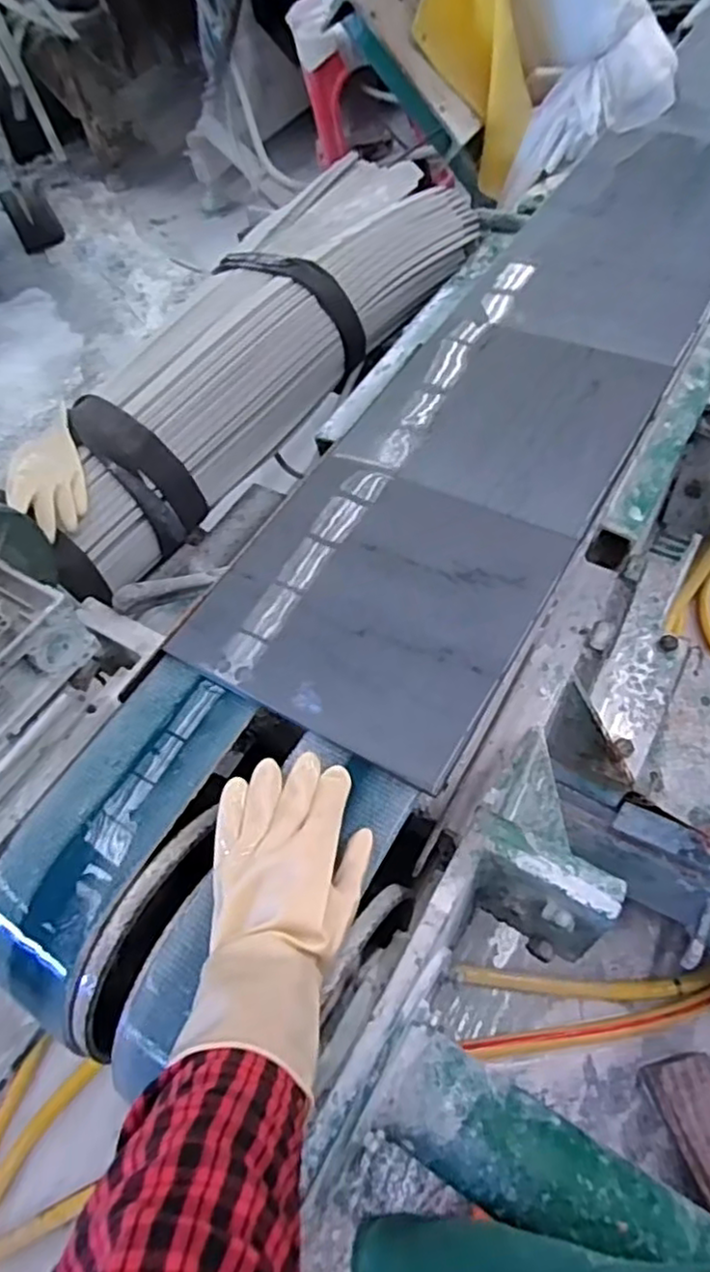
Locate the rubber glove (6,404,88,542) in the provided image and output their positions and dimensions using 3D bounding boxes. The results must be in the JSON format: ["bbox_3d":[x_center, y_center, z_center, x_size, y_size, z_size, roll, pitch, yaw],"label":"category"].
[{"bbox_3d":[-0.417,-0.217,0.922,0.097,0.035,0.197,-19,56,-6],"label":"rubber glove"}]

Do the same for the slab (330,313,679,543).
[{"bbox_3d":[0.176,-0.262,0.794,0.285,0.020,0.292,22,62,20],"label":"slab"}]

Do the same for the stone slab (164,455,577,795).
[{"bbox_3d":[0.019,-0.043,0.672,0.293,0.012,0.295,25,63,22],"label":"stone slab"}]

